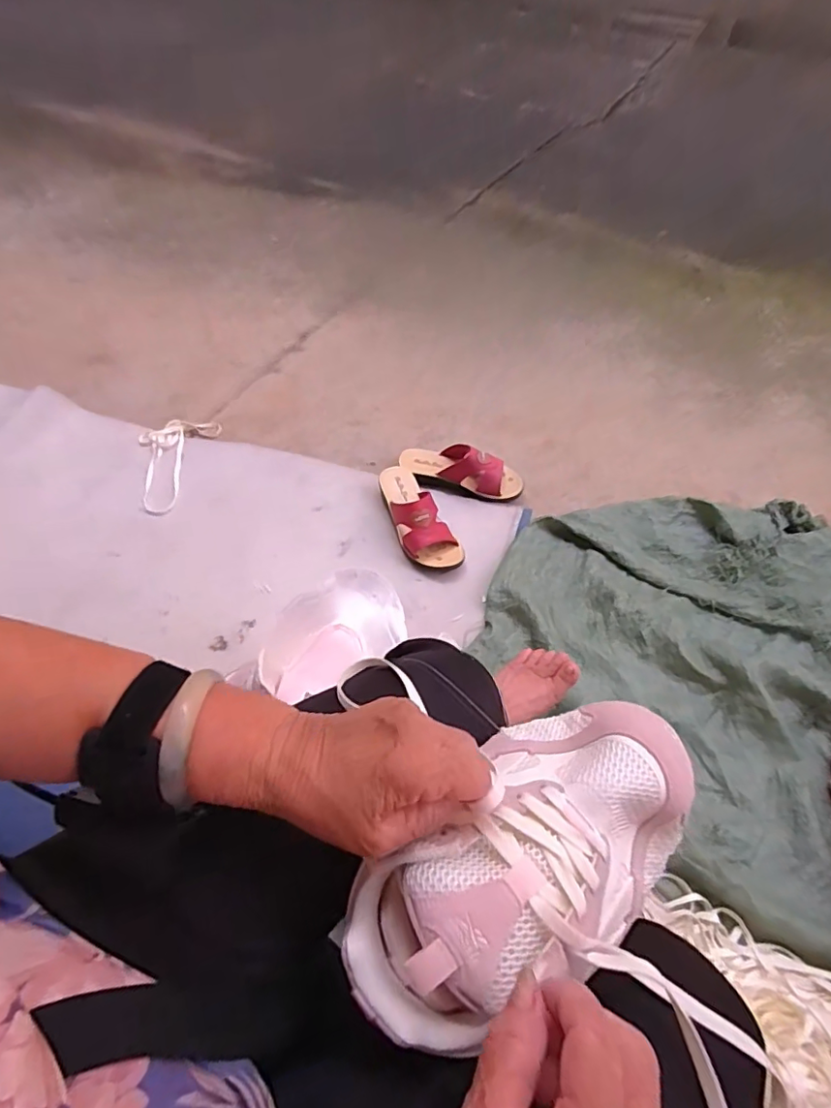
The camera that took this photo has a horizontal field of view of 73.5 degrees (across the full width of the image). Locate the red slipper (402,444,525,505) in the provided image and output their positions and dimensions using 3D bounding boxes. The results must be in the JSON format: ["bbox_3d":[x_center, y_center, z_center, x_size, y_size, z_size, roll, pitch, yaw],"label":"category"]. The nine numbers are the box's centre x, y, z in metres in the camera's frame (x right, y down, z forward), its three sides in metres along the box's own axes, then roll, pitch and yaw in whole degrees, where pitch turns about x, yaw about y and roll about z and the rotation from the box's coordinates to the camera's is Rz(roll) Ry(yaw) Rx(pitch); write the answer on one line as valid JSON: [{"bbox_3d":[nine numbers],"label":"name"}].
[{"bbox_3d":[0.085,-0.159,1.038,0.232,0.071,0.081,12,58,9],"label":"red slipper"}]

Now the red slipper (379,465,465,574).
[{"bbox_3d":[-0.001,-0.072,0.958,0.086,0.077,0.228,-22,59,-12],"label":"red slipper"}]

